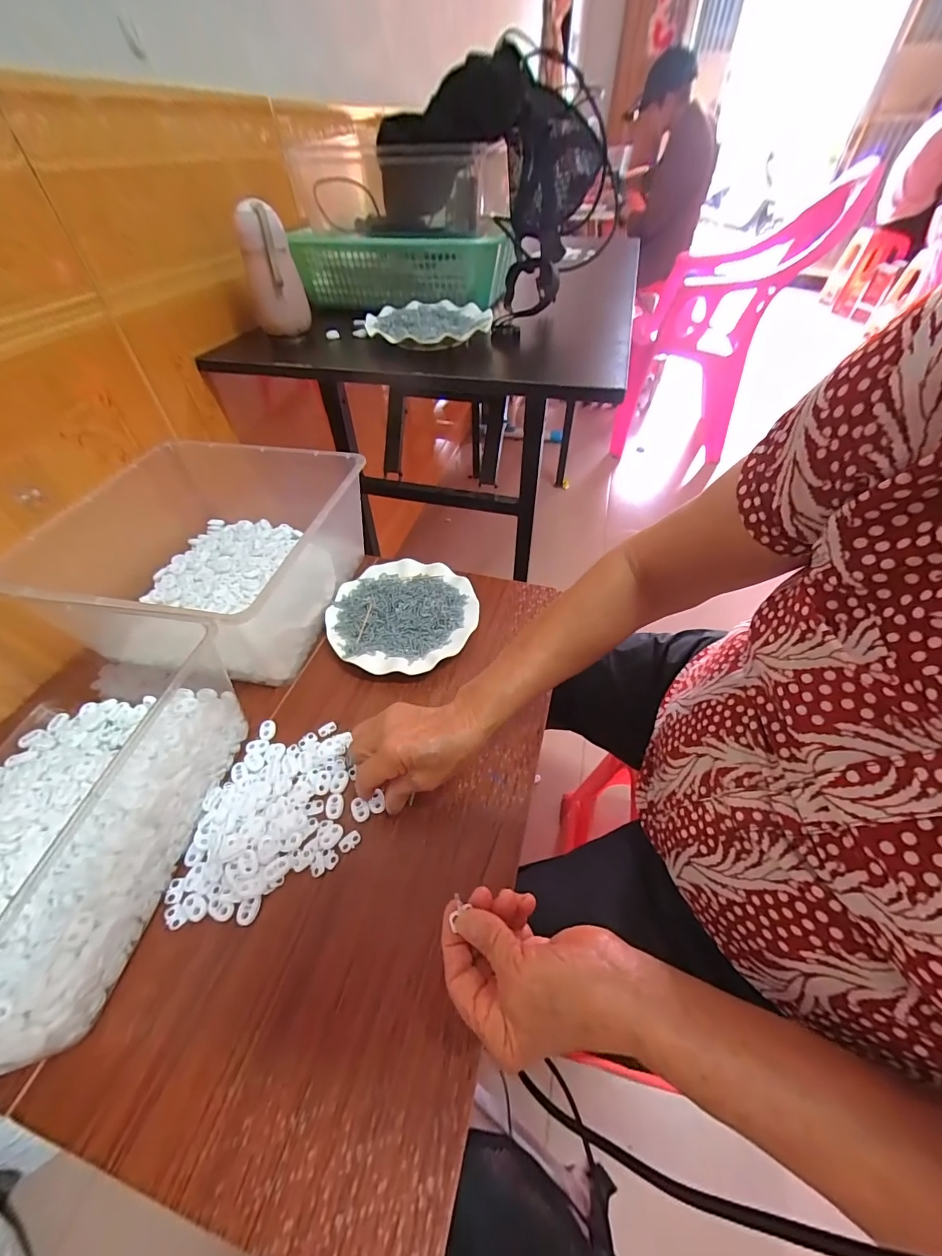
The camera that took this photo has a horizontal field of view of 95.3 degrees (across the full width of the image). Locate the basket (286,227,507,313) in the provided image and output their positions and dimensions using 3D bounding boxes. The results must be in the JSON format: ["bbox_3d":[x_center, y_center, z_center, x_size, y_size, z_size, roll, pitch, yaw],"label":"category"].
[{"bbox_3d":[-0.115,-0.595,0.714,0.337,0.100,0.154,8,49,8],"label":"basket"}]

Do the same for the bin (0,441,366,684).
[{"bbox_3d":[-0.312,-0.095,0.534,0.308,0.135,0.322,9,49,9],"label":"bin"}]

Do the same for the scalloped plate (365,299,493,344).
[{"bbox_3d":[-0.060,-0.448,0.626,0.180,0.017,0.165,0,48,1],"label":"scalloped plate"}]

